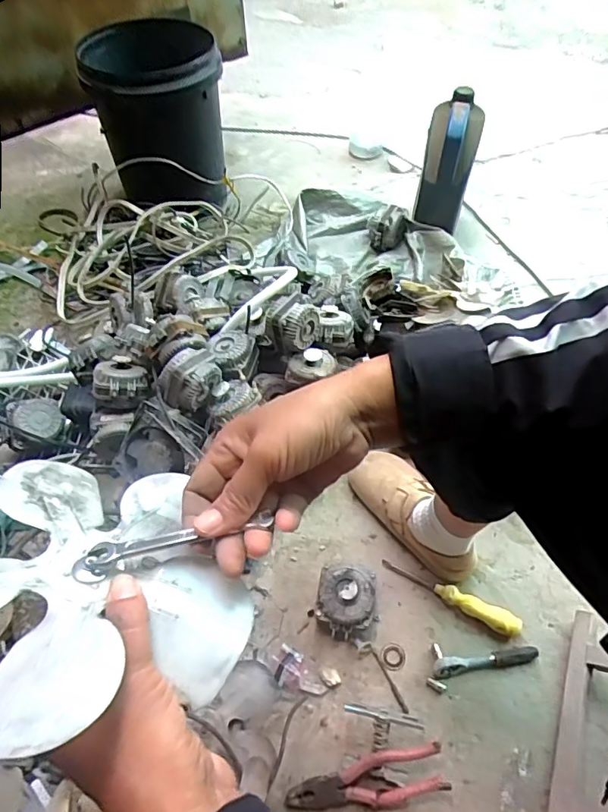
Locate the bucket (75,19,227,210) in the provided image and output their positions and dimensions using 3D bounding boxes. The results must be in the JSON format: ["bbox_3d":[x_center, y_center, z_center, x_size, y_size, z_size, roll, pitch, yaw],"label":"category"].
[{"bbox_3d":[-0.346,-0.722,1.279,0.281,0.332,0.342,-9,56,-5],"label":"bucket"}]

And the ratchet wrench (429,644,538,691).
[{"bbox_3d":[0.246,0.352,0.711,0.155,0.023,0.054,-8,56,-4],"label":"ratchet wrench"}]

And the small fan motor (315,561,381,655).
[{"bbox_3d":[0.061,0.285,0.732,0.091,0.070,0.096,9,56,8],"label":"small fan motor"}]

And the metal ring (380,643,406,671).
[{"bbox_3d":[0.126,0.355,0.725,0.035,0.004,0.035,-1,55,1],"label":"metal ring"}]

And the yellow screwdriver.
[{"bbox_3d":[0.218,0.278,0.761,0.207,0.024,0.030,26,60,18],"label":"yellow screwdriver"}]

